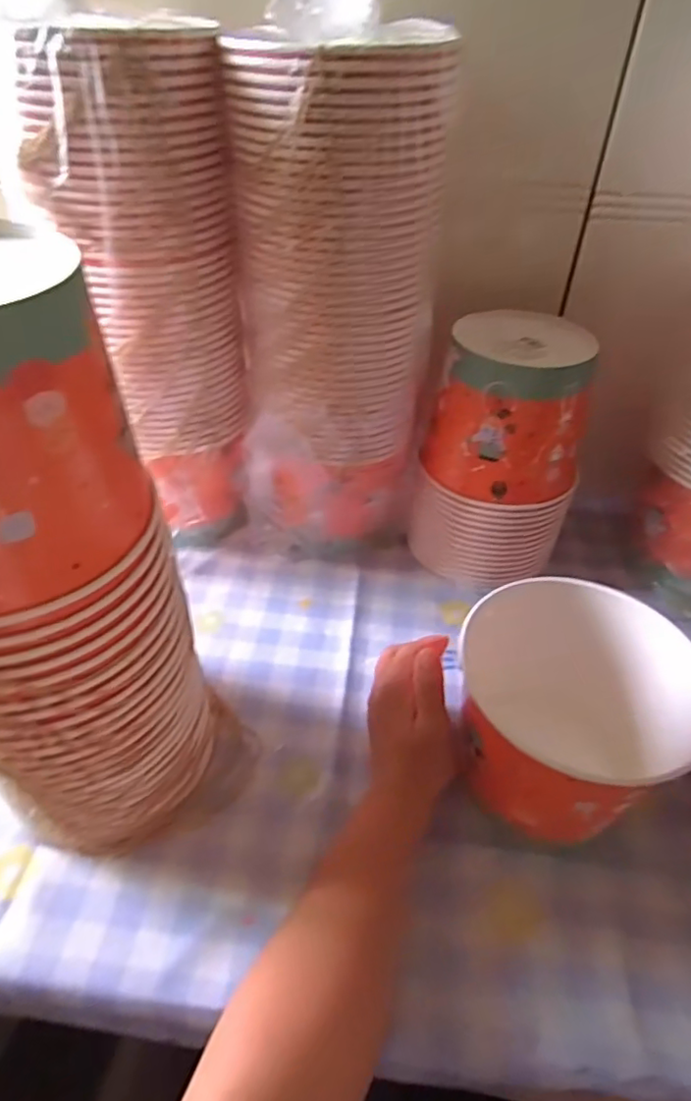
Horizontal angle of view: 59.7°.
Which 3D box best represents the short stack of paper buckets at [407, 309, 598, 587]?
[{"bbox_3d":[0.158,-0.094,0.612,0.157,0.235,0.132,15,45,14],"label":"short stack of paper buckets"}]

